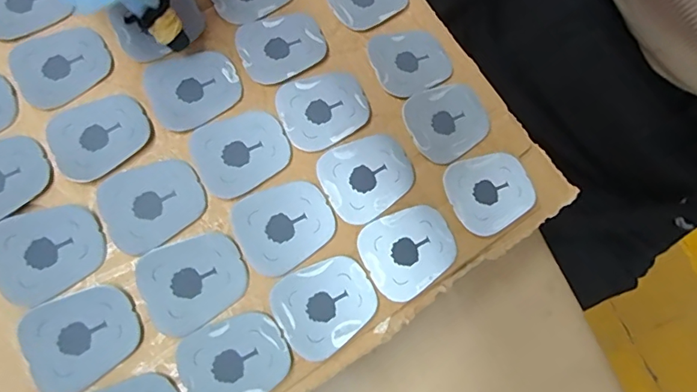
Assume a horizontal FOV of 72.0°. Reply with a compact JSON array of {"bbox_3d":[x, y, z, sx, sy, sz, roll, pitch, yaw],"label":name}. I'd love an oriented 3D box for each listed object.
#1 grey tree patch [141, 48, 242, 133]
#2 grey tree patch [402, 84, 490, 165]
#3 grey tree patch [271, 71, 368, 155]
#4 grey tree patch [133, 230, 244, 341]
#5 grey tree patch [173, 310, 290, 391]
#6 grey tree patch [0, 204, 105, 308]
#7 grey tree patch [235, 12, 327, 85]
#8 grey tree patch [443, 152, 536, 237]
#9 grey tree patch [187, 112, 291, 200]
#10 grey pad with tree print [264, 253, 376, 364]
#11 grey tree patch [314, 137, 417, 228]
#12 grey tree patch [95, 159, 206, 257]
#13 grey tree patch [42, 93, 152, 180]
[{"bbox_3d":[-0.068,-0.047,0.209,0.038,0.005,0.035,-25,76,-5],"label":"grey tree patch"},{"bbox_3d":[0.046,-0.035,0.220,0.039,0.008,0.033,-35,78,-8],"label":"grey tree patch"},{"bbox_3d":[-0.011,-0.039,0.213,0.039,0.004,0.034,-26,77,-12],"label":"grey tree patch"},{"bbox_3d":[-0.059,0.032,0.183,0.038,0.005,0.032,-27,77,-6],"label":"grey tree patch"},{"bbox_3d":[-0.043,0.061,0.176,0.039,0.004,0.033,-33,77,-7],"label":"grey tree patch"},{"bbox_3d":[-0.115,0.020,0.183,0.037,0.004,0.033,-32,87,-16],"label":"grey tree patch"},{"bbox_3d":[-0.031,-0.070,0.219,0.038,0.004,0.033,-26,77,-6],"label":"grey tree patch"},{"bbox_3d":[0.063,-0.002,0.211,0.038,0.004,0.033,-21,79,-13],"label":"grey tree patch"},{"bbox_3d":[-0.046,-0.019,0.203,0.039,0.004,0.034,-27,79,-12],"label":"grey tree patch"},{"bbox_3d":[-0.009,0.042,0.188,0.038,0.005,0.033,-33,77,-7],"label":"grey pad with tree print"},{"bbox_3d":[0.007,-0.009,0.205,0.038,0.006,0.033,-37,78,-8],"label":"grey tree patch"},{"bbox_3d":[-0.078,0.003,0.193,0.038,0.004,0.033,-27,79,-14],"label":"grey tree patch"},{"bbox_3d":[-0.104,-0.026,0.198,0.038,0.004,0.033,-35,78,-8],"label":"grey tree patch"}]

